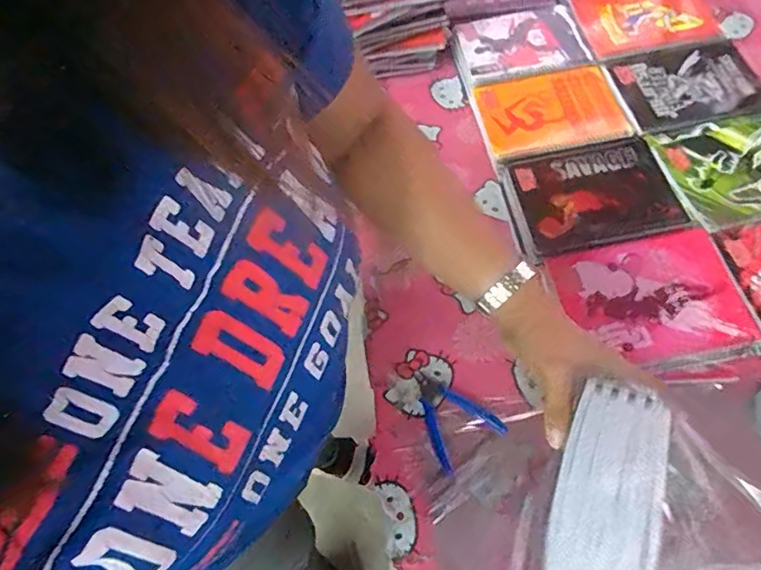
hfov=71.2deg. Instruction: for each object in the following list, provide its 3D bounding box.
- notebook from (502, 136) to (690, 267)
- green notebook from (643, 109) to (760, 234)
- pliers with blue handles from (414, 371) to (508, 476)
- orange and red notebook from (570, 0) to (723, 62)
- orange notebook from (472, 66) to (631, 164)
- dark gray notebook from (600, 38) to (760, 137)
[{"bbox_3d":[0.280,-0.122,0.711,0.211,0.009,0.171,-12,60,1],"label":"notebook"},{"bbox_3d":[0.487,-0.162,0.710,0.199,0.020,0.175,-14,60,0],"label":"green notebook"},{"bbox_3d":[0.080,0.150,0.633,0.082,0.017,0.116,-32,62,-10],"label":"pliers with blue handles"},{"bbox_3d":[0.442,-0.446,0.886,0.225,0.020,0.175,-12,64,-1],"label":"orange and red notebook"},{"bbox_3d":[0.255,-0.260,0.801,0.201,0.009,0.160,-10,64,6],"label":"orange notebook"},{"bbox_3d":[0.464,-0.304,0.802,0.215,0.022,0.181,-14,60,0],"label":"dark gray notebook"}]

